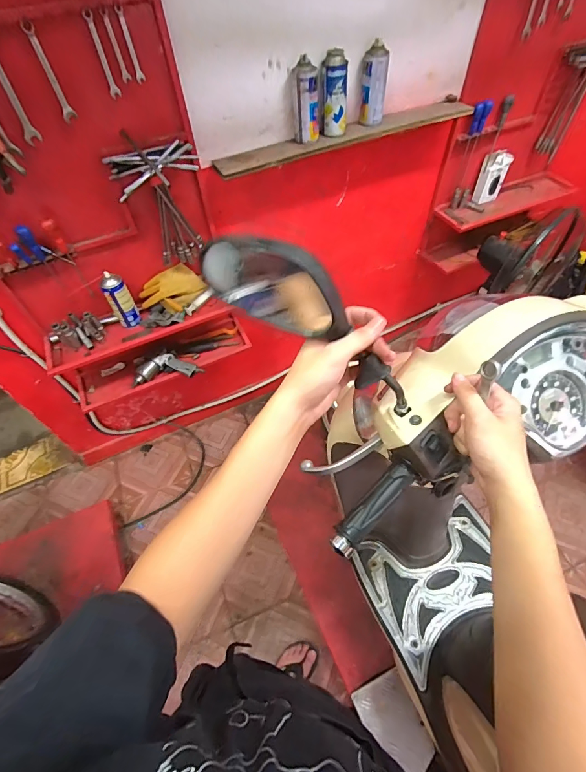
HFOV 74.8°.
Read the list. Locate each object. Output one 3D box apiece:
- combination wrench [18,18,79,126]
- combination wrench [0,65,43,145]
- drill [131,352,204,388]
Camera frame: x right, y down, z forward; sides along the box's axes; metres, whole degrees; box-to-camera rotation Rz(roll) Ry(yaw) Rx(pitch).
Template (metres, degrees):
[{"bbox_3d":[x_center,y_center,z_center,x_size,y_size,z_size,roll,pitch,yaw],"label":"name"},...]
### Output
[{"bbox_3d":[-0.468,-0.601,0.742,0.027,0.153,0.010,-17,55,-8],"label":"combination wrench"},{"bbox_3d":[-0.547,-0.567,0.736,0.032,0.175,0.013,-32,58,-18],"label":"combination wrench"},{"bbox_3d":[-0.417,-0.059,1.274,0.225,0.054,0.090,-11,54,-4],"label":"drill"}]

